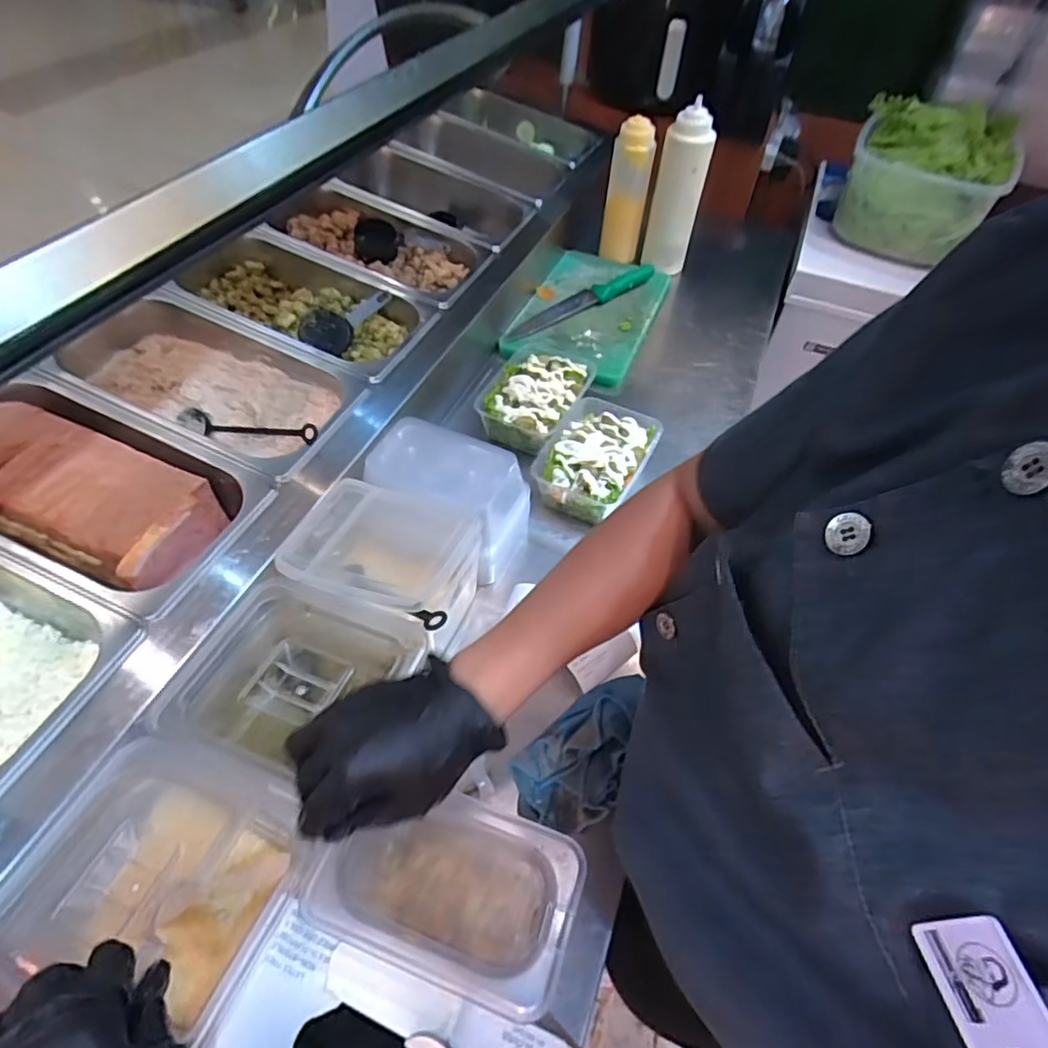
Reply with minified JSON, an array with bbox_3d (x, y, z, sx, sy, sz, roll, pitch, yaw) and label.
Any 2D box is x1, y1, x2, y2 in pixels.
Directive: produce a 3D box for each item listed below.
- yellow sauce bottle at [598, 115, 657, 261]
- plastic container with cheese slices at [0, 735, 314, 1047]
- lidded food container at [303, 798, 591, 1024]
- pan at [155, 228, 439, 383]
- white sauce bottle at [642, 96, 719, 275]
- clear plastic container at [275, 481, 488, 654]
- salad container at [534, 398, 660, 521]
[{"bbox_3d":[0.180,-0.573,1.073,0.071,0.229,0.083,12,51,5],"label":"yellow sauce bottle"},{"bbox_3d":[-0.248,0.245,0.416,0.156,0.095,0.156,16,52,8],"label":"plastic container with cheese slices"},{"bbox_3d":[-0.054,0.256,0.427,0.168,0.074,0.102,18,52,9],"label":"lidded food container"},{"bbox_3d":[-0.293,-0.280,0.785,0.333,0.074,0.182,18,52,10],"label":"pan"},{"bbox_3d":[0.267,-0.569,1.057,0.084,0.251,0.075,12,51,5],"label":"white sauce bottle"},{"bbox_3d":[-0.134,0.046,0.596,0.164,0.098,0.131,18,52,10],"label":"clear plastic container"},{"bbox_3d":[0.087,-0.083,0.757,0.122,0.053,0.170,26,54,16],"label":"salad container"}]

